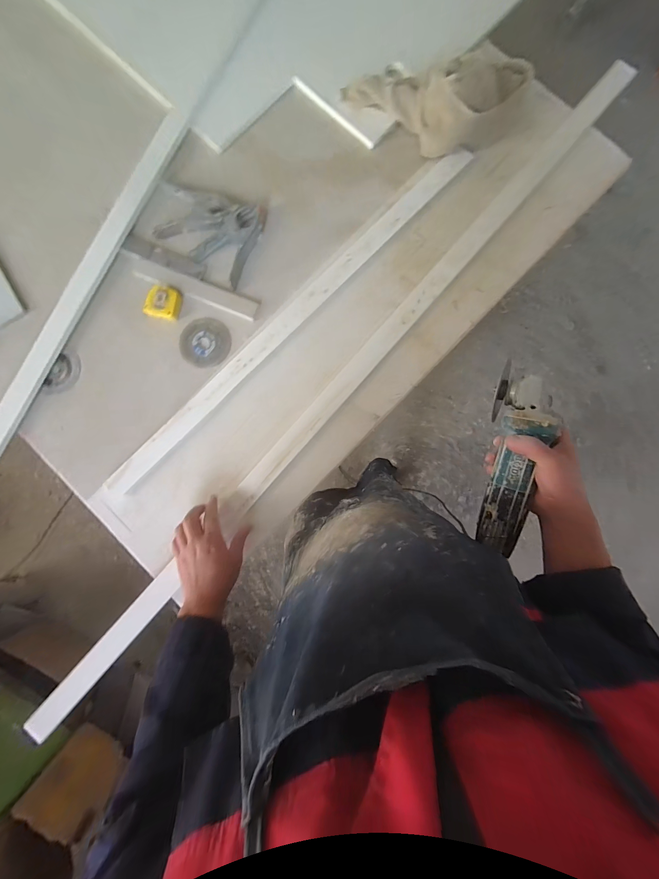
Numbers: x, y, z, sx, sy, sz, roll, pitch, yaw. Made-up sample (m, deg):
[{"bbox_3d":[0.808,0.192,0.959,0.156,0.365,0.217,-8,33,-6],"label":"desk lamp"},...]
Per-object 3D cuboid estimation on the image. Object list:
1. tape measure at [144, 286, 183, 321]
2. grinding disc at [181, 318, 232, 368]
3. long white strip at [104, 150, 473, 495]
[{"bbox_3d":[-0.305,-0.254,0.536,0.058,0.019,0.059,9,87,0],"label":"tape measure"},{"bbox_3d":[-0.232,-0.181,0.547,0.094,0.008,0.090,0,86,1],"label":"grinding disc"},{"bbox_3d":[-0.069,-0.224,0.539,0.067,0.007,0.865,45,87,1],"label":"long white strip"}]

